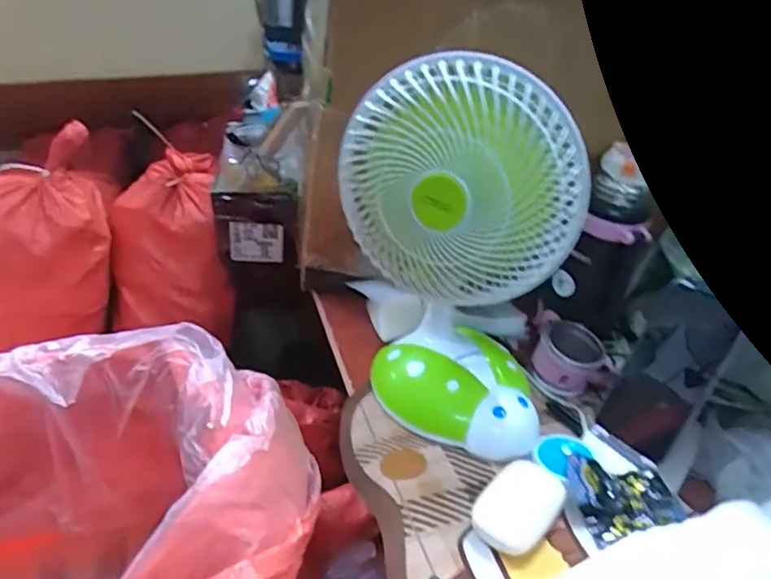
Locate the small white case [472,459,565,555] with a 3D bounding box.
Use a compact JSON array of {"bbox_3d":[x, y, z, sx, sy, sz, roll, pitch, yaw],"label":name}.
[{"bbox_3d":[0.114,0.183,0.515,0.056,0.025,0.083,28,37,30],"label":"small white case"}]

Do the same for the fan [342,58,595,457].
[{"bbox_3d":[0.068,-0.034,0.567,0.213,0.338,0.130,20,33,20],"label":"fan"}]

